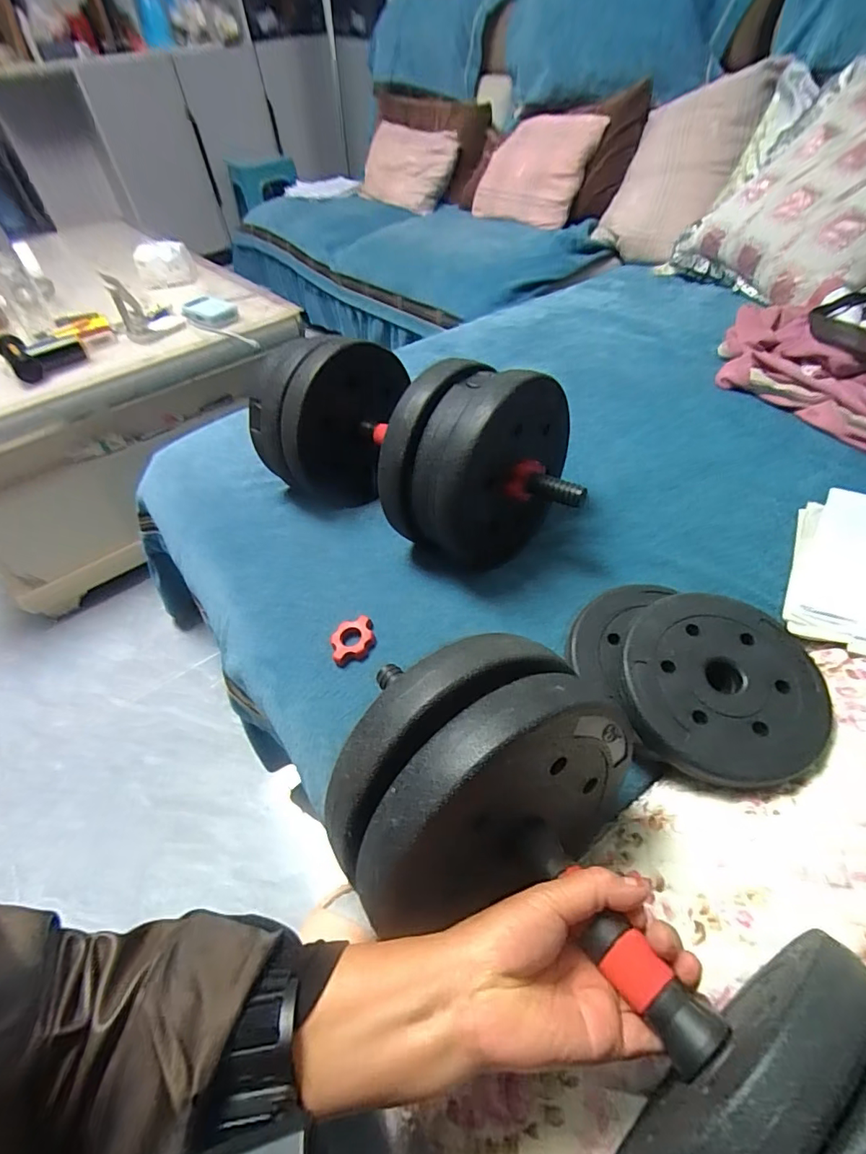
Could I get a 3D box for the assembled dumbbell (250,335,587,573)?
[{"bbox_3d":[-0.027,-0.150,0.607,0.406,0.181,0.173,25,55,26],"label":"assembled dumbbell"}]

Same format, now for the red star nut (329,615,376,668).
[{"bbox_3d":[-0.083,0.066,0.534,0.047,0.016,0.043,-15,48,-7],"label":"red star nut"}]

